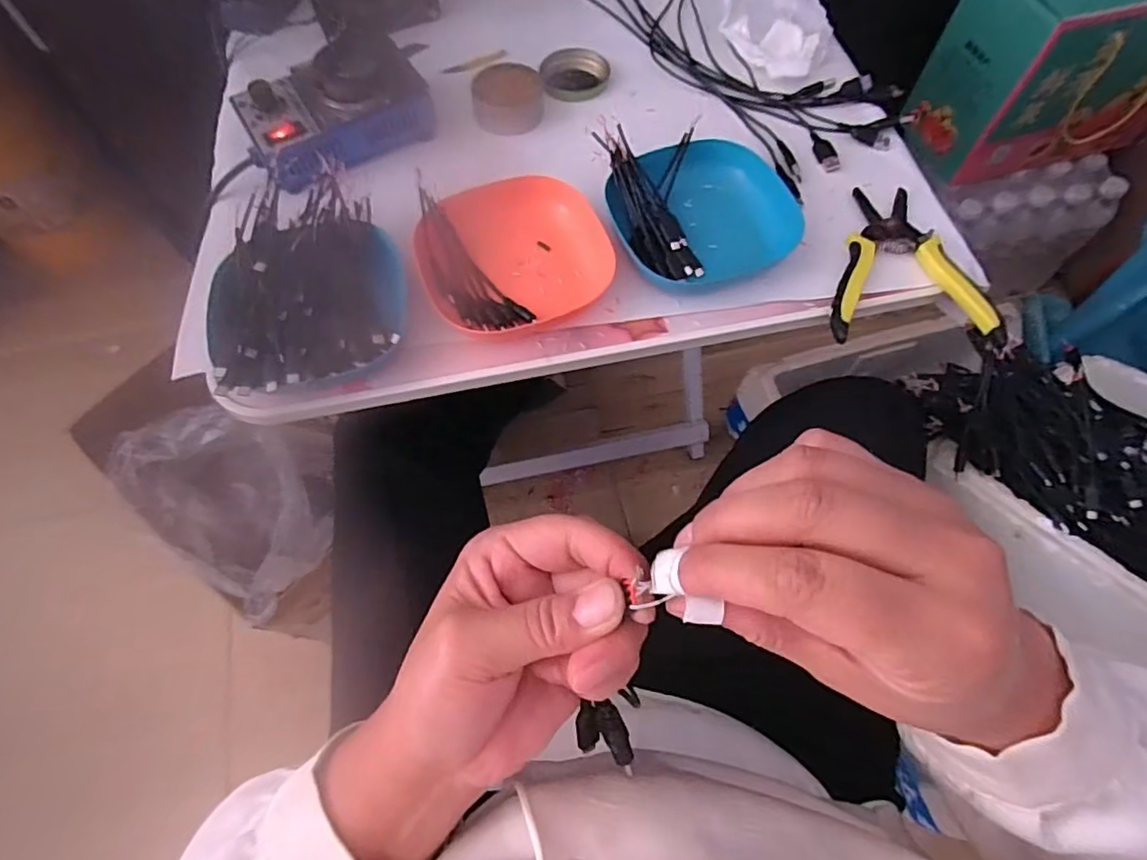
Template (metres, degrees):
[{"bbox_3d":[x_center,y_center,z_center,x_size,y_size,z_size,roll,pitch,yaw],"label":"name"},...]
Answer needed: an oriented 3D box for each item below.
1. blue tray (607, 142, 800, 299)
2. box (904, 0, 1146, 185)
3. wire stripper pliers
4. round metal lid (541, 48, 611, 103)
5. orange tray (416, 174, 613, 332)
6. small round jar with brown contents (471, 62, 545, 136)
[{"bbox_3d":[0.102,-0.173,0.468,0.132,0.025,0.126,-22,67,-10],"label":"blue tray"},{"bbox_3d":[0.694,-0.524,0.822,0.326,0.236,0.171,-10,66,-5],"label":"box"},{"bbox_3d":[0.256,-0.132,0.456,0.118,0.013,0.152,5,65,2],"label":"wire stripper pliers"},{"bbox_3d":[0.002,-0.343,0.567,0.064,0.010,0.064,0,65,0],"label":"round metal lid"},{"bbox_3d":[-0.043,-0.135,0.448,0.139,0.031,0.120,-21,67,-9],"label":"orange tray"},{"bbox_3d":[-0.060,-0.309,0.550,0.065,0.022,0.073,-3,65,-1],"label":"small round jar with brown contents"}]

